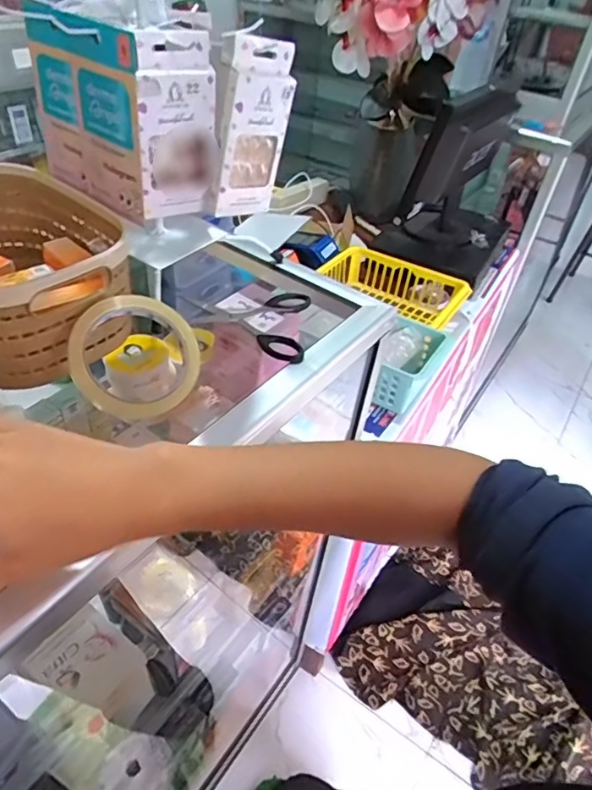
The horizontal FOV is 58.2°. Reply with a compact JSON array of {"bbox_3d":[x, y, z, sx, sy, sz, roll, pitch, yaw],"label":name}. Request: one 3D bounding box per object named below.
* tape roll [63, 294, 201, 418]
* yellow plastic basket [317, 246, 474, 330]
[{"bbox_3d":[-0.128,-0.030,0.425,0.099,0.021,0.095,4,80,-25],"label":"tape roll"},{"bbox_3d":[0.184,-0.212,1.011,0.269,0.090,0.078,22,44,15],"label":"yellow plastic basket"}]

